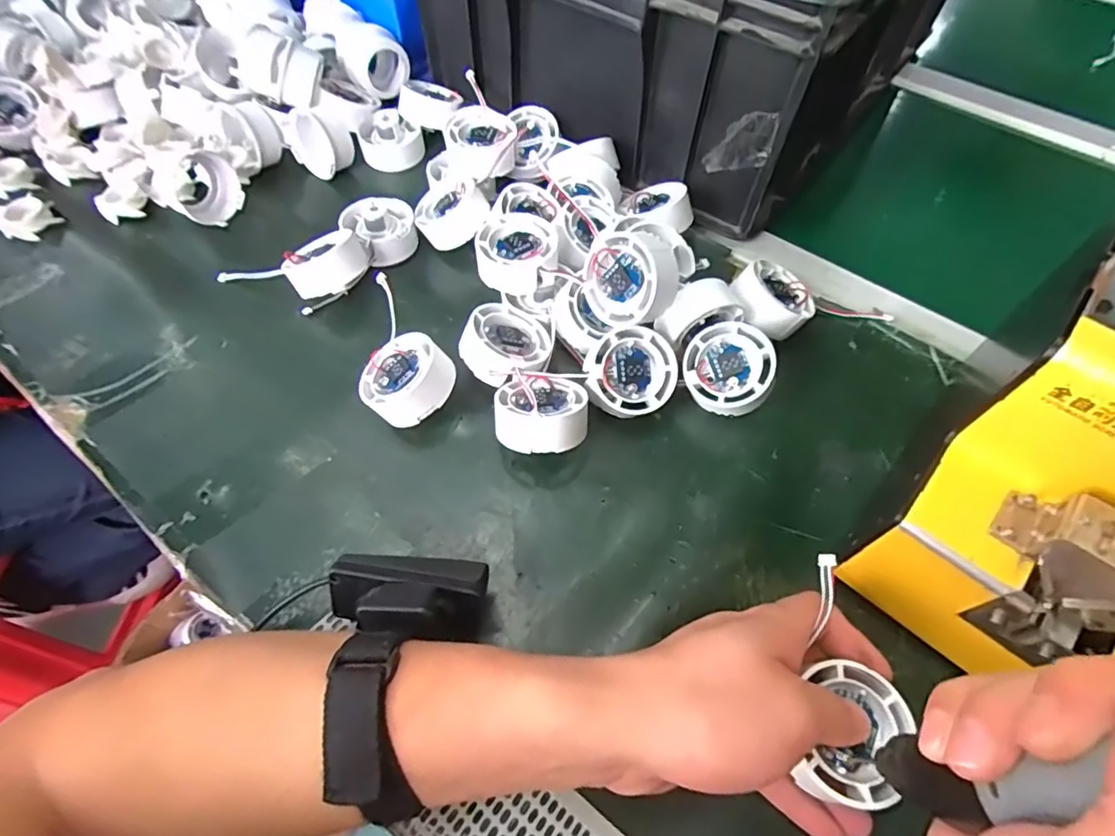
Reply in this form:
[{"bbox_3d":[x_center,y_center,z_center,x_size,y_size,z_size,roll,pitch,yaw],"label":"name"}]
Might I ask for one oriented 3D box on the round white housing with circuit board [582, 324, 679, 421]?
[{"bbox_3d":[0.046,-0.028,0.357,0.053,0.026,0.053,0,86,-4],"label":"round white housing with circuit board"}]

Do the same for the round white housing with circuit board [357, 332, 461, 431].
[{"bbox_3d":[-0.092,-0.023,0.350,0.052,0.026,0.053,-11,57,17],"label":"round white housing with circuit board"}]

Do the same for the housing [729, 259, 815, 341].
[{"bbox_3d":[0.146,-0.080,0.390,0.055,0.025,0.052,12,54,-17],"label":"housing"}]

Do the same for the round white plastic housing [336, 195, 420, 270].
[{"bbox_3d":[-0.132,-0.146,0.434,0.053,0.034,0.043,-32,64,-18],"label":"round white plastic housing"}]

